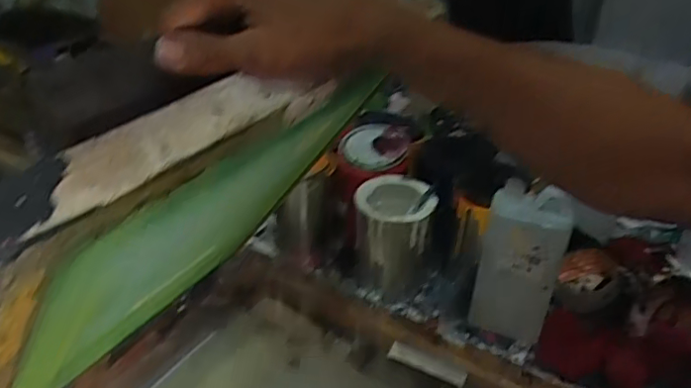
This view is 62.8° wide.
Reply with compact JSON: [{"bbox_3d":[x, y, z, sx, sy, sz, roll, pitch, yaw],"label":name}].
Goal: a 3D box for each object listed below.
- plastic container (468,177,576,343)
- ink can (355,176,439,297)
[{"bbox_3d":[0.226,0.088,0.735,0.098,0.210,0.078,16,37,21],"label":"plastic container"},{"bbox_3d":[0.075,0.064,0.828,0.105,0.156,0.112,1,34,-1],"label":"ink can"}]

